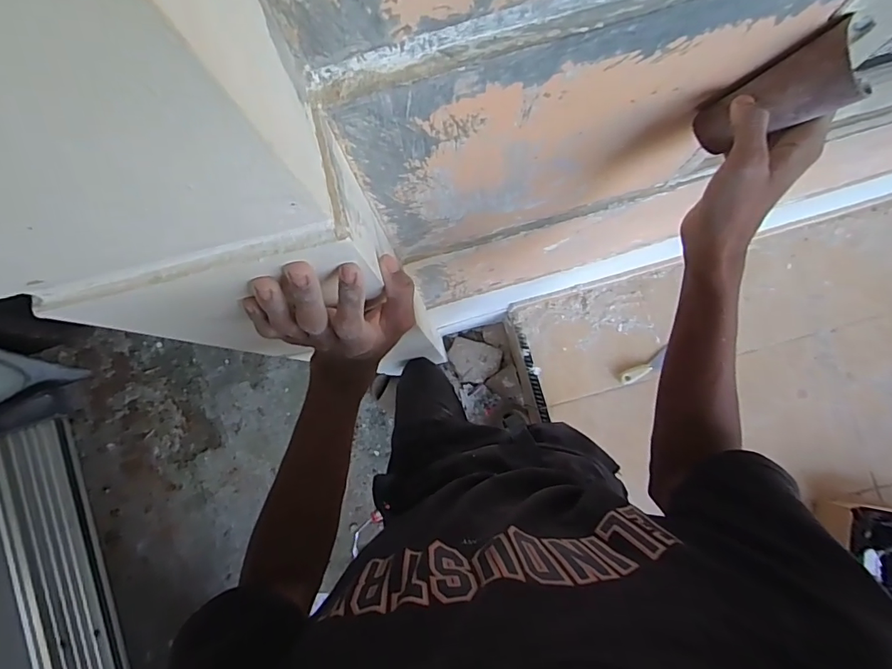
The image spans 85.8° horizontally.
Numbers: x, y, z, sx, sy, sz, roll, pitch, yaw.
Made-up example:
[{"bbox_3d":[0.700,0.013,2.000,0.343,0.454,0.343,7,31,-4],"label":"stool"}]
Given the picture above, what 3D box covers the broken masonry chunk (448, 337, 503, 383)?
[{"bbox_3d":[0.083,0.083,1.456,0.152,0.055,0.120,18,85,4],"label":"broken masonry chunk"}]

